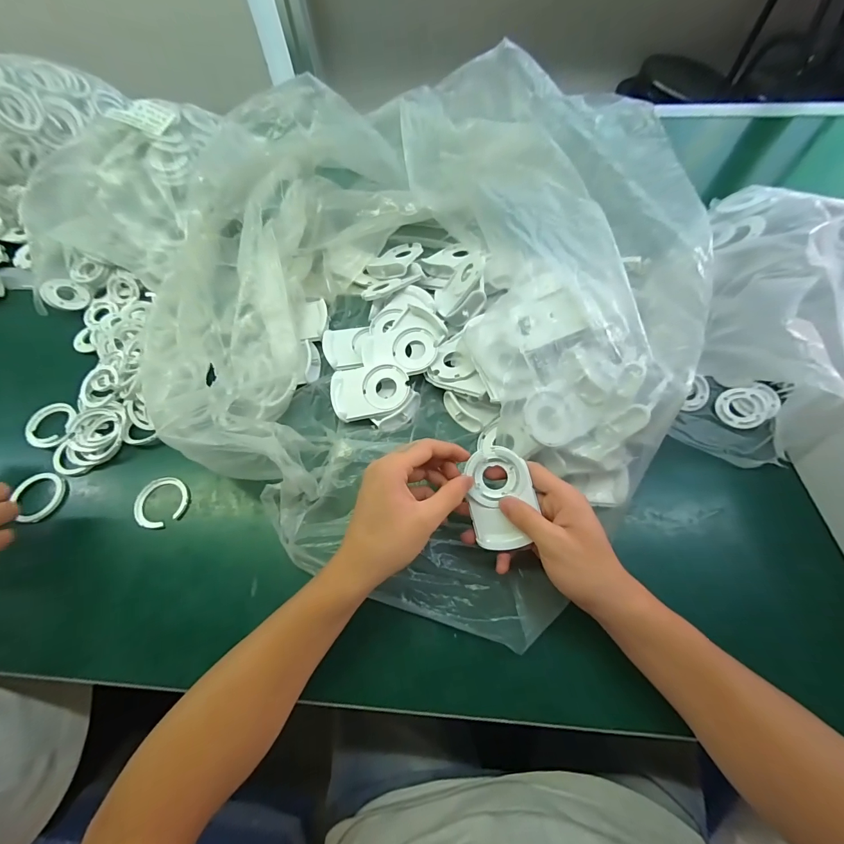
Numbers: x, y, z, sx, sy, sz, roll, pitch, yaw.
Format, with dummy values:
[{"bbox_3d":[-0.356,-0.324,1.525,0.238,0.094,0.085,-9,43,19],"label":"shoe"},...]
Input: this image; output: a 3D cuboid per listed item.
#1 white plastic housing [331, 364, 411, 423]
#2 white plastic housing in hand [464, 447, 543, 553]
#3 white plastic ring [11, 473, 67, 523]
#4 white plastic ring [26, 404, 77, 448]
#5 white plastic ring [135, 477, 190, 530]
[{"bbox_3d":[-0.057,-0.034,0.409,0.082,0.006,0.058,-11,78,1],"label":"white plastic housing"},{"bbox_3d":[0.067,0.064,0.319,0.054,0.008,0.084,-10,84,8],"label":"white plastic housing in hand"},{"bbox_3d":[-0.401,0.077,0.389,0.050,0.011,0.050,-1,63,2],"label":"white plastic ring"},{"bbox_3d":[-0.420,0.003,0.427,0.052,0.012,0.052,-1,63,2],"label":"white plastic ring"},{"bbox_3d":[-0.265,0.081,0.382,0.050,0.005,0.050,-1,63,2],"label":"white plastic ring"}]

